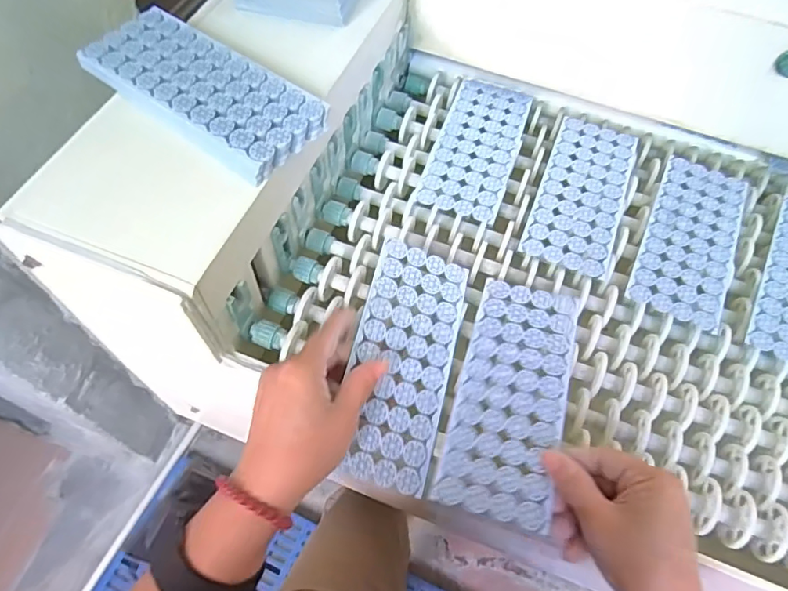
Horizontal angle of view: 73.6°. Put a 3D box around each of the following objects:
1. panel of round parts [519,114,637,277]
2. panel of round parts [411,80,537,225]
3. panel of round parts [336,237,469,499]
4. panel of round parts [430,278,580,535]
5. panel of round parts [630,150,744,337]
[{"bbox_3d":[0.184,-0.105,0.513,0.079,0.005,0.191,22,61,8],"label":"panel of round parts"},{"bbox_3d":[0.085,-0.154,0.535,0.080,0.006,0.185,18,61,6],"label":"panel of round parts"},{"bbox_3d":[0.008,0.046,0.404,0.080,0.005,0.189,23,62,-14],"label":"panel of round parts"},{"bbox_3d":[0.090,0.071,0.400,0.078,0.011,0.191,18,57,6],"label":"panel of round parts"},{"bbox_3d":[0.277,-0.056,0.492,0.079,0.008,0.189,25,62,10],"label":"panel of round parts"}]

